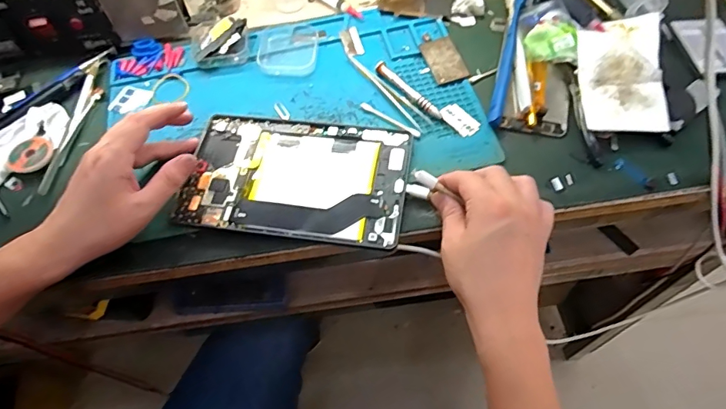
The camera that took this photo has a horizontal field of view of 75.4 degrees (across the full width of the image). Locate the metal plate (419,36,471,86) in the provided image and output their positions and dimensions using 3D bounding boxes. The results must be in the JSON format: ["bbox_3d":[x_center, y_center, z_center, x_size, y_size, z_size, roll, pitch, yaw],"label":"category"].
[{"bbox_3d":[0.087,-0.157,0.509,0.036,0.004,0.063,-19,62,-1],"label":"metal plate"}]

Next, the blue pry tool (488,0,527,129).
[{"bbox_3d":[0.152,-0.159,0.495,0.017,0.021,0.187,12,60,12],"label":"blue pry tool"}]

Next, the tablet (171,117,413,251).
[{"bbox_3d":[-0.062,-0.025,0.436,0.202,0.007,0.122,7,59,8],"label":"tablet"}]

